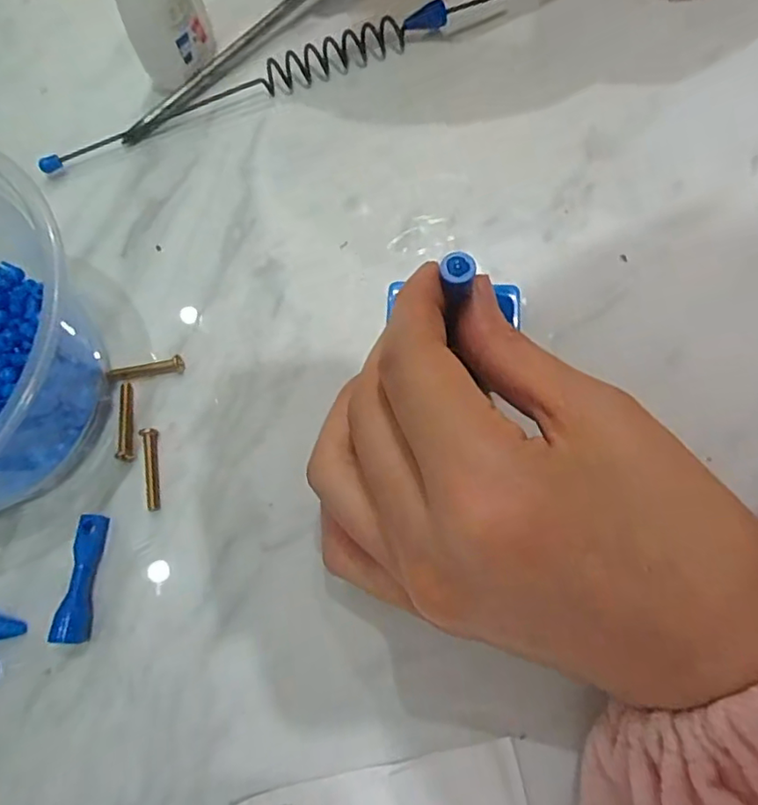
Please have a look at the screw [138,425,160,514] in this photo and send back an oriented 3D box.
[{"bbox_3d":[-0.074,0.021,0.189,0.005,0.004,0.027,-8,73,0],"label":"screw"}]

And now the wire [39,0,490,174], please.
[{"bbox_3d":[-0.040,-0.128,0.229,0.190,0.011,0.012,-24,74,-5],"label":"wire"}]

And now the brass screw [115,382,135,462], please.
[{"bbox_3d":[-0.085,0.006,0.194,0.004,0.004,0.027,-7,73,0],"label":"brass screw"}]

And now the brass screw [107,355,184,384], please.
[{"bbox_3d":[-0.080,-0.011,0.199,0.026,0.004,0.005,-12,73,-1],"label":"brass screw"}]

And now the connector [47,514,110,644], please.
[{"bbox_3d":[-0.091,0.053,0.178,0.010,0.009,0.037,-2,73,2],"label":"connector"}]

